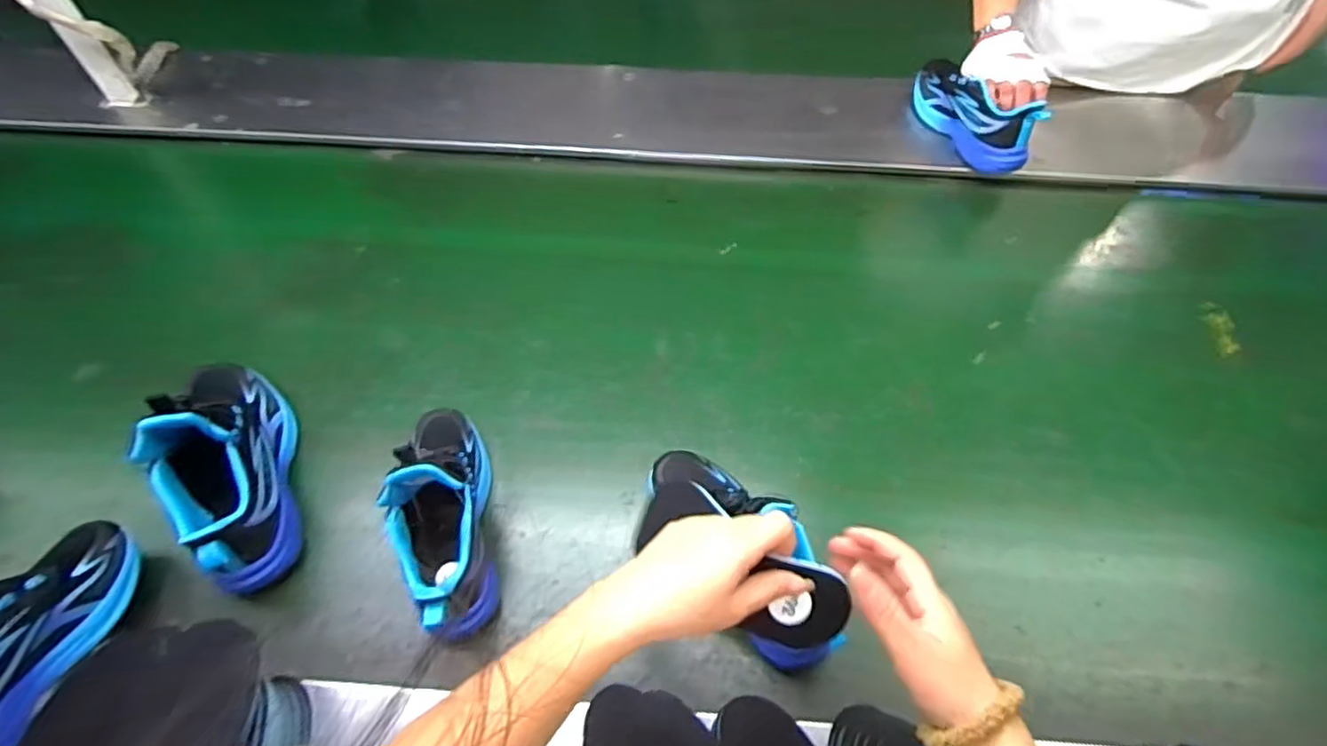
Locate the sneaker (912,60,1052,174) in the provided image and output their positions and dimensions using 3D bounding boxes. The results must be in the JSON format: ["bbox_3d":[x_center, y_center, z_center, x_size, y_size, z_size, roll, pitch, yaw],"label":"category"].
[{"bbox_3d":[0.469,-0.411,1.027,0.070,0.091,0.228,-17,57,-10],"label":"sneaker"}]

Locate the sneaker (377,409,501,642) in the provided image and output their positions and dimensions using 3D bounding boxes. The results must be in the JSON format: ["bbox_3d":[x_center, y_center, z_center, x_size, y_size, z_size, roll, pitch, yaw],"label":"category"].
[{"bbox_3d":[-0.218,0.130,0.649,0.077,0.146,0.232,-9,56,-8],"label":"sneaker"}]

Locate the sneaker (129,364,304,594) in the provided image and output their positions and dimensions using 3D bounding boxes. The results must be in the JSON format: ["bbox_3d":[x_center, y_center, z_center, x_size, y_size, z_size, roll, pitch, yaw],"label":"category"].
[{"bbox_3d":[-0.449,0.079,0.670,0.092,0.165,0.267,-17,57,-12],"label":"sneaker"}]

